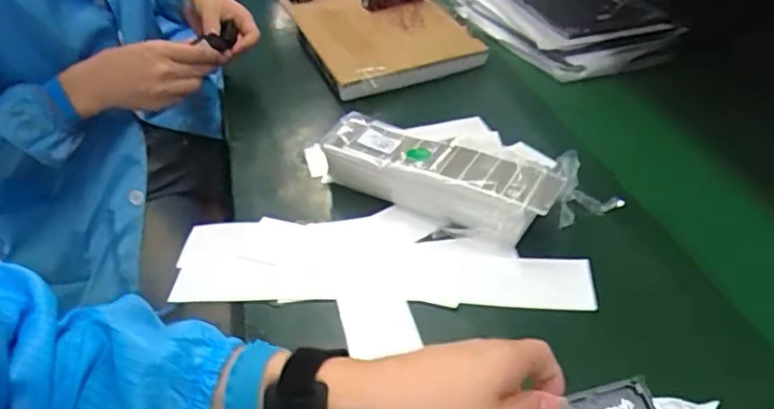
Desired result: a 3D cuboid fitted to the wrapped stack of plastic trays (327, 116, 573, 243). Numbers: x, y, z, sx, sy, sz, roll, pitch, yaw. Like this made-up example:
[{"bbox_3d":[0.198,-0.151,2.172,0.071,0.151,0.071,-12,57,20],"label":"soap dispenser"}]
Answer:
[{"bbox_3d":[0.047,-0.028,0.621,0.253,0.060,0.078,24,45,29],"label":"wrapped stack of plastic trays"}]

